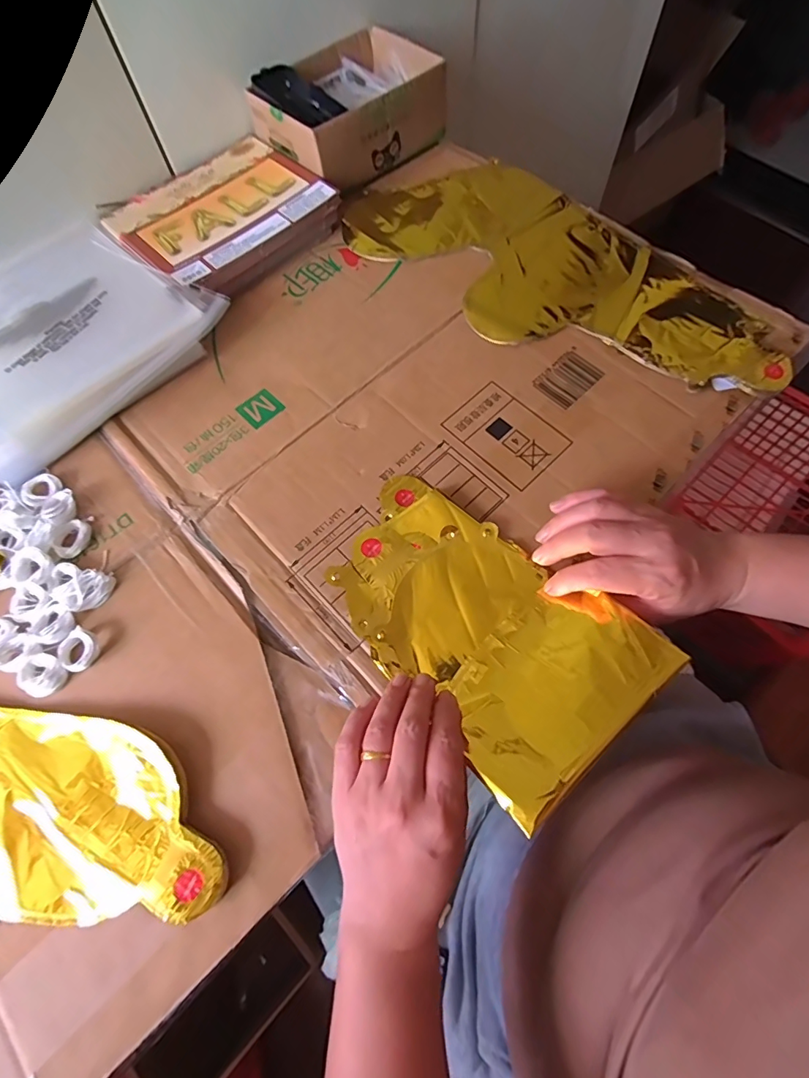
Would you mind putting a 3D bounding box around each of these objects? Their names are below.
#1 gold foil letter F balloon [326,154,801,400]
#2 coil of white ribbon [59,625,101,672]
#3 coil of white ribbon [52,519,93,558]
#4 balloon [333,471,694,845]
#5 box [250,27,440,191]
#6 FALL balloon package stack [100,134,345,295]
[{"bbox_3d":[0.140,-0.256,0.455,0.193,0.012,0.423,-42,71,-14],"label":"gold foil letter F balloon"},{"bbox_3d":[-0.225,0.077,0.329,0.024,0.010,0.027,32,72,15],"label":"coil of white ribbon"},{"bbox_3d":[-0.257,-0.002,0.367,0.023,0.010,0.029,27,71,14],"label":"coil of white ribbon"},{"bbox_3d":[0.046,0.048,0.322,0.134,0.043,0.218,-41,71,-13],"label":"balloon"},{"bbox_3d":[-0.062,-0.473,0.526,0.185,0.065,0.142,-42,71,-14],"label":"box"},{"bbox_3d":[-0.186,-0.334,0.495,0.191,0.029,0.184,-43,71,-14],"label":"FALL balloon package stack"}]

